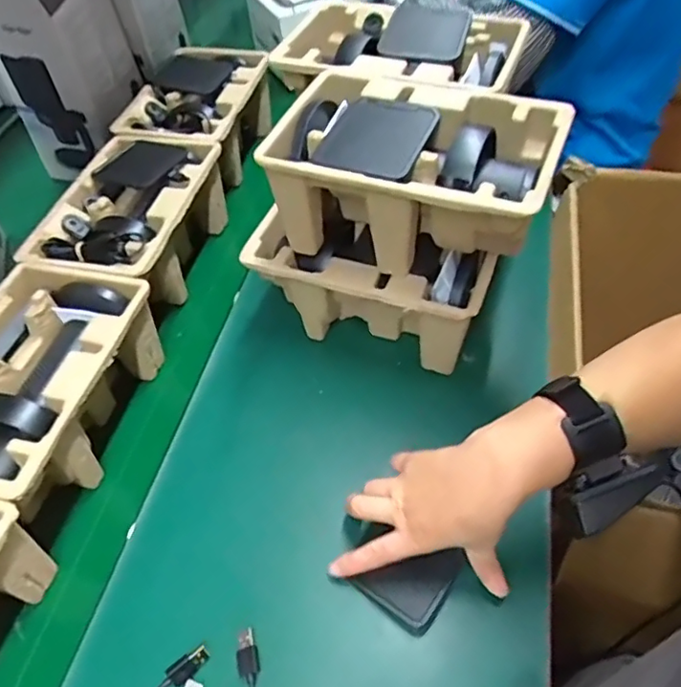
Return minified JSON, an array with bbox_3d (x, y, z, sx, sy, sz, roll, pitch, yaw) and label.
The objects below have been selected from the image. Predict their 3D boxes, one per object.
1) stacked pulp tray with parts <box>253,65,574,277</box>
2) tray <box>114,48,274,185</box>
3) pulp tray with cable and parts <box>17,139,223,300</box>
[{"bbox_3d":[0.064,-0.141,0.521,0.225,0.131,0.165,19,52,15],"label":"stacked pulp tray with parts"},{"bbox_3d":[-0.195,-0.307,0.800,0.150,0.096,0.235,7,50,5],"label":"tray"},{"bbox_3d":[-0.237,-0.134,0.671,0.153,0.103,0.230,8,50,6],"label":"pulp tray with cable and parts"}]

